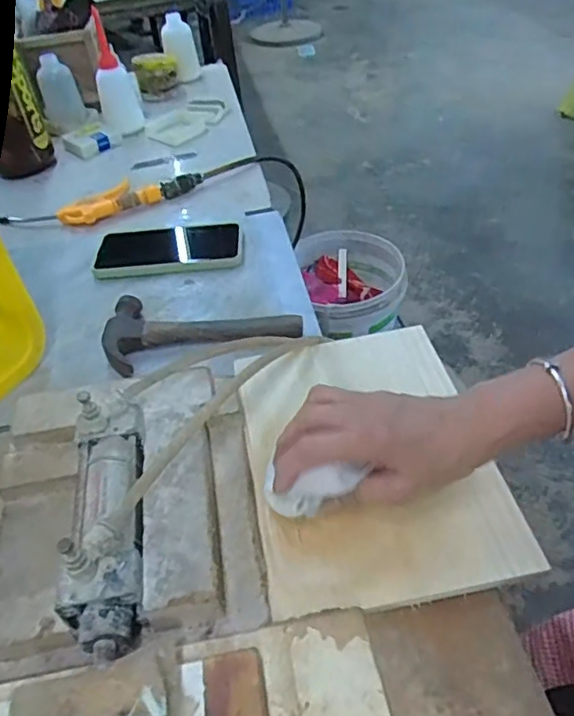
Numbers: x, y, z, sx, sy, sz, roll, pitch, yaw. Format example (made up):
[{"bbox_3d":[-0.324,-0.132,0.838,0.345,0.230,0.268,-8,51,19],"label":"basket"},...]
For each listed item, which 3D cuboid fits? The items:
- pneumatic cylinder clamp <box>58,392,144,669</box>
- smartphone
[{"bbox_3d":[-0.114,0.098,0.374,0.047,0.067,0.157,-11,43,-4],"label":"pneumatic cylinder clamp"},{"bbox_3d":[-0.136,-0.129,0.689,0.166,0.013,0.091,-4,43,2],"label":"smartphone"}]

